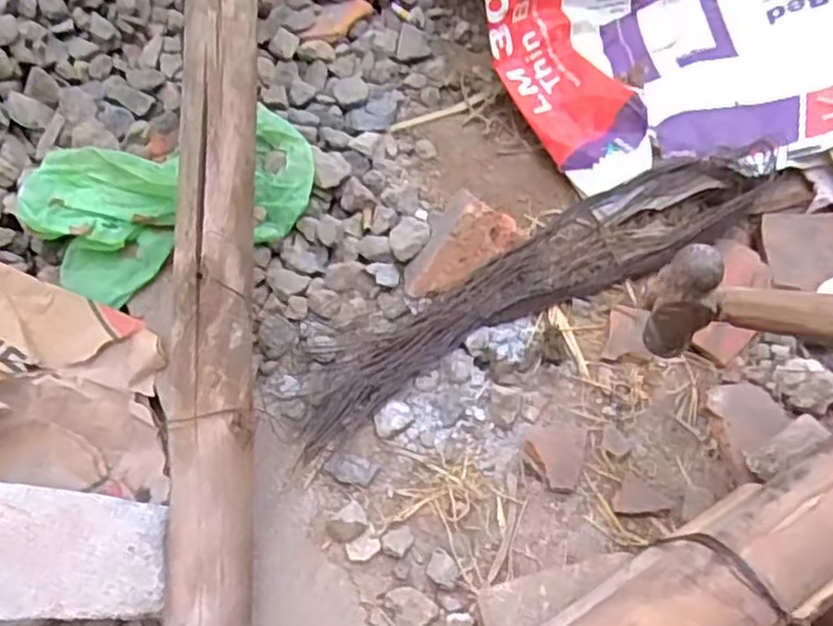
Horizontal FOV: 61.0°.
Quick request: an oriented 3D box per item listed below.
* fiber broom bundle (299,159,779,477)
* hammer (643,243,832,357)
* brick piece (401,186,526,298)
[{"bbox_3d":[0.098,-0.027,0.566,0.448,0.035,0.076,-29,66,-14],"label":"fiber broom bundle"},{"bbox_3d":[0.292,0.013,0.369,0.320,0.077,0.028,8,66,11],"label":"hammer"},{"bbox_3d":[0.035,-0.054,0.564,0.066,0.039,0.101,36,68,17],"label":"brick piece"}]

